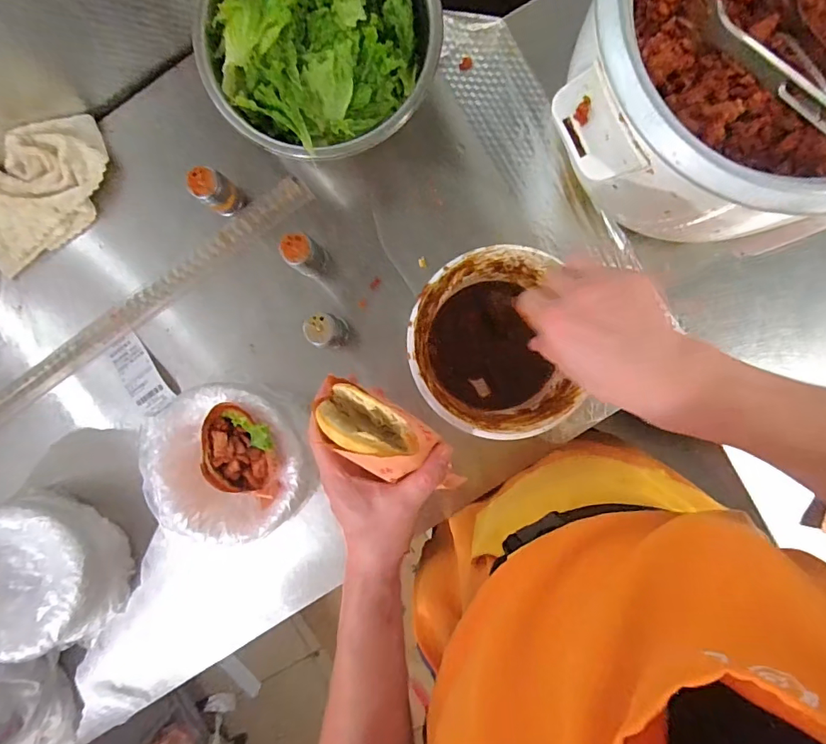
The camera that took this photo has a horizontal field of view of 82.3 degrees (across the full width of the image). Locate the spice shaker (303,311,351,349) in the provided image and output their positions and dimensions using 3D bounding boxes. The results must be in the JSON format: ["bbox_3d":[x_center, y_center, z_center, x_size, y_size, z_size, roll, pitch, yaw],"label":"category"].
[{"bbox_3d":[-0.107,-0.051,0.581,0.041,0.084,0.040,0,92,3],"label":"spice shaker"}]

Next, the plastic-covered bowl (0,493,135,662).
[{"bbox_3d":[-0.470,0.256,0.600,0.169,0.102,0.191,-12,92,3],"label":"plastic-covered bowl"}]

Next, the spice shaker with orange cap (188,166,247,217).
[{"bbox_3d":[-0.241,-0.222,0.586,0.037,0.079,0.039,0,92,3],"label":"spice shaker with orange cap"}]

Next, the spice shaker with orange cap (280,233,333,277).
[{"bbox_3d":[-0.130,-0.142,0.577,0.041,0.087,0.040,0,92,3],"label":"spice shaker with orange cap"}]

